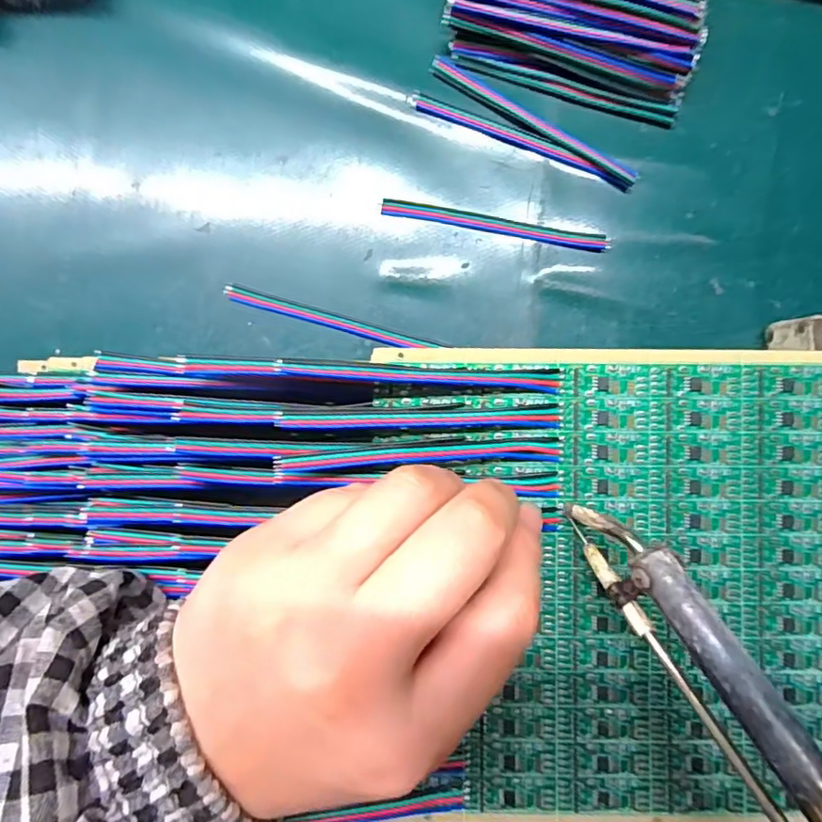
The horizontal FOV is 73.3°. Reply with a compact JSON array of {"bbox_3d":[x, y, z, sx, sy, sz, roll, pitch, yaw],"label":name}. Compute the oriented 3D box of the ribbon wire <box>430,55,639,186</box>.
[{"bbox_3d":[0.052,-0.121,0.231,0.096,0.004,0.008,30,90,-2],"label":"ribbon wire"}]

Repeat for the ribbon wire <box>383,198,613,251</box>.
[{"bbox_3d":[0.036,-0.078,0.231,0.095,0.004,0.007,9,90,-2],"label":"ribbon wire"}]

